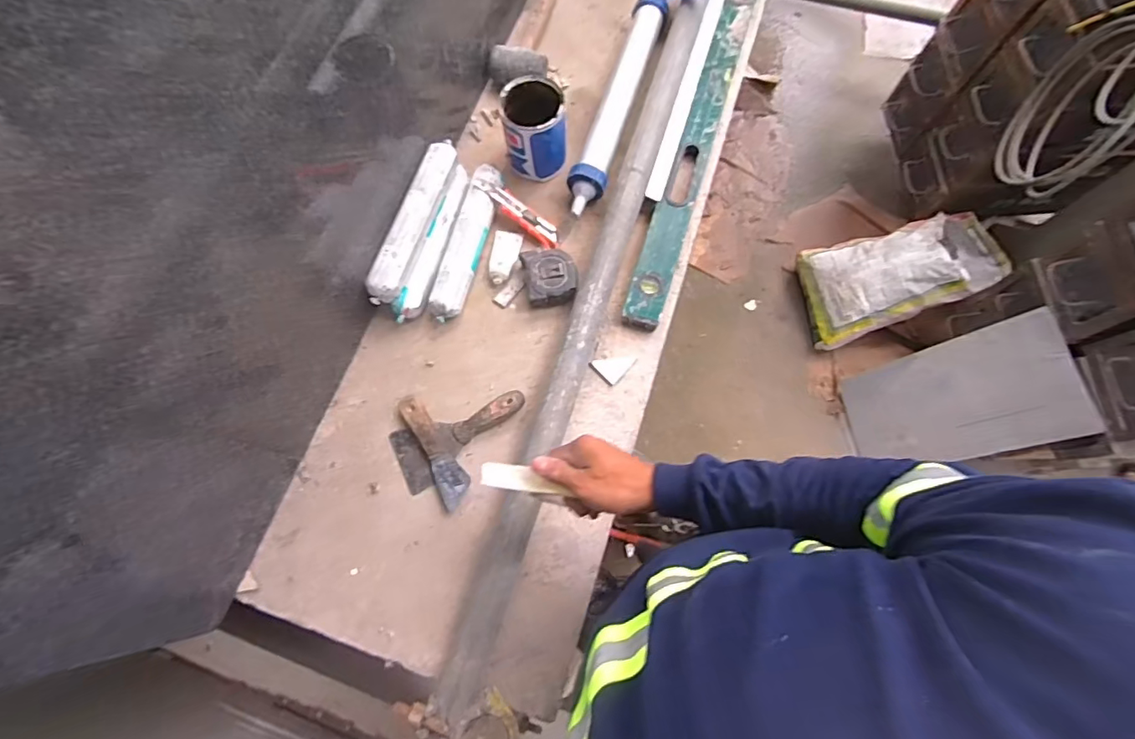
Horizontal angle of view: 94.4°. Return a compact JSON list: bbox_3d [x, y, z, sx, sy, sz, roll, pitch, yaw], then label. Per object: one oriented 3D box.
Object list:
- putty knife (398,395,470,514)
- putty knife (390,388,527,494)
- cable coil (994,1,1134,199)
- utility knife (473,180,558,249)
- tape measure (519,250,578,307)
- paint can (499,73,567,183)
[{"bbox_3d":[-0.186,0.114,0.751,0.044,0.021,0.170,-29,74,-7],"label":"putty knife"},{"bbox_3d":[-0.151,0.094,0.753,0.198,0.025,0.092,-24,73,-6],"label":"putty knife"},{"bbox_3d":[0.983,-0.500,1.010,0.072,0.342,0.377,19,74,7],"label":"cable coil"},{"bbox_3d":[-0.080,-0.256,0.848,0.162,0.014,0.035,39,77,-2],"label":"utility knife"},{"bbox_3d":[-0.026,-0.144,0.811,0.079,0.033,0.083,-9,73,-1],"label":"tape measure"},{"bbox_3d":[-0.053,-0.386,0.863,0.099,0.135,0.115,-5,73,0],"label":"paint can"}]

